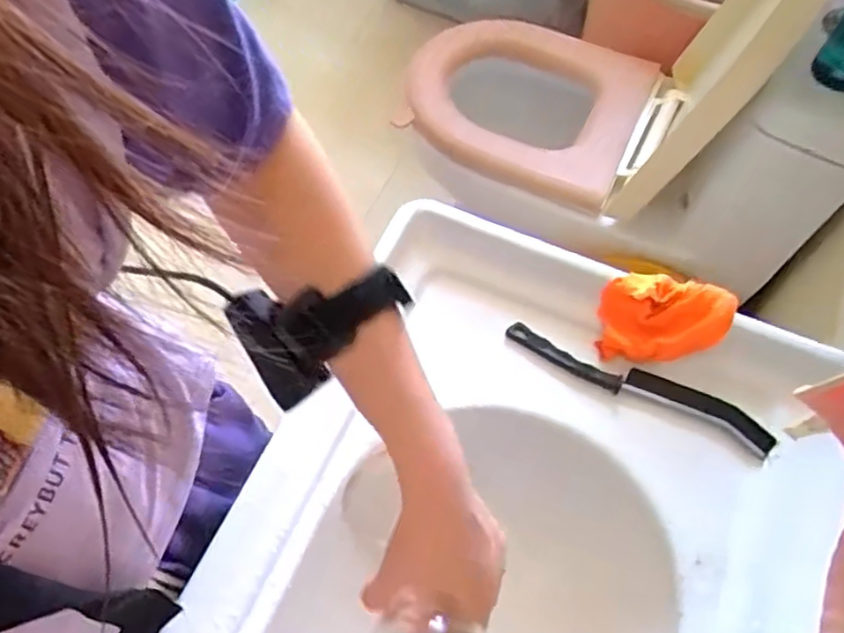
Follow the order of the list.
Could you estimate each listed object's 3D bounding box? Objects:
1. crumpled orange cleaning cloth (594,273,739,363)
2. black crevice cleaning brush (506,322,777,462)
[{"bbox_3d":[0.207,-0.002,0.569,0.107,0.051,0.072,2,62,1],"label":"crumpled orange cleaning cloth"},{"bbox_3d":[0.181,0.057,0.564,0.228,0.009,0.031,24,66,15],"label":"black crevice cleaning brush"}]

